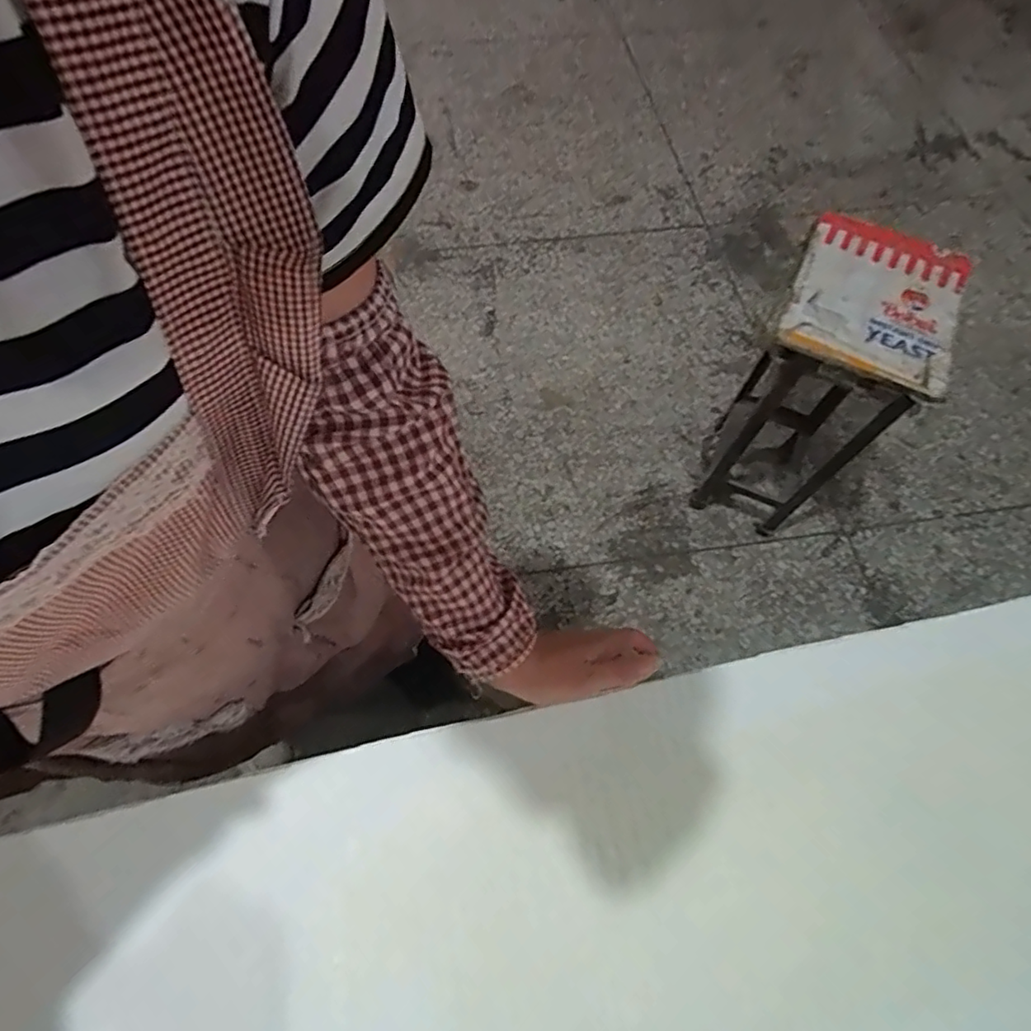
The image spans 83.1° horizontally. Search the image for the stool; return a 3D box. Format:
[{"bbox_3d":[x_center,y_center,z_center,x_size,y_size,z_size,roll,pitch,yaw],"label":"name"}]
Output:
[{"bbox_3d":[0.549,-0.206,1.140,0.239,0.575,0.346,23,64,10],"label":"stool"}]

